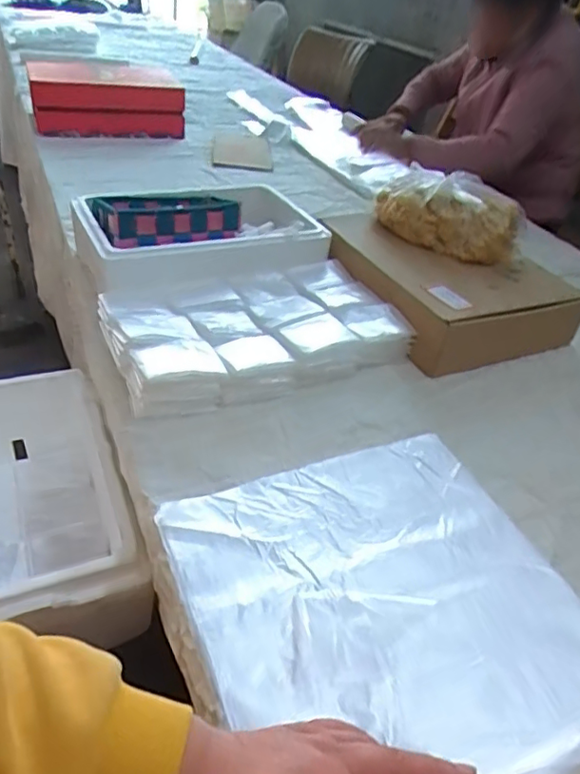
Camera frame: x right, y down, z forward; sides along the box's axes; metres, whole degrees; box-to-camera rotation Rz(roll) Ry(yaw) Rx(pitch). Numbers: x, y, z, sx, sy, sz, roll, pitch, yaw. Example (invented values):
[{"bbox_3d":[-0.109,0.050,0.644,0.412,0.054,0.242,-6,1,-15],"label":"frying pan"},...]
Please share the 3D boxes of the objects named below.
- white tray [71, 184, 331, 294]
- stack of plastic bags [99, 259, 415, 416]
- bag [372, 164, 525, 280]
[{"bbox_3d":[-0.125,-0.224,0.813,0.311,0.068,0.214,-11,42,-24],"label":"white tray"},{"bbox_3d":[-0.040,-0.071,0.711,0.347,0.055,0.204,-11,42,-24],"label":"stack of plastic bags"},{"bbox_3d":[0.235,-0.244,0.825,0.222,0.087,0.110,27,41,21],"label":"bag"}]

